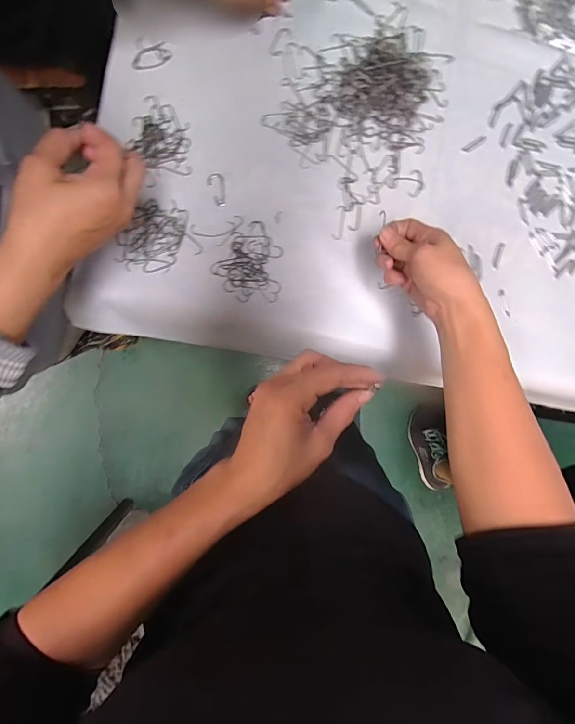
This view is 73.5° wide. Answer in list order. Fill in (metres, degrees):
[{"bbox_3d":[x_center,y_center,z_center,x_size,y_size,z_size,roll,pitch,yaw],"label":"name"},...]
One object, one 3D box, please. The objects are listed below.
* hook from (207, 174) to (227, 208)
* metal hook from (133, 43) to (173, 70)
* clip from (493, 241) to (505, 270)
[{"bbox_3d":[-0.080,-0.197,0.441,0.020,0.004,0.038,-10,92,-5],"label":"hook"},{"bbox_3d":[-0.154,-0.344,0.436,0.046,0.004,0.022,-28,93,-5],"label":"metal hook"},{"bbox_3d":[0.262,-0.133,0.479,0.012,0.004,0.034,16,89,-6],"label":"clip"}]

